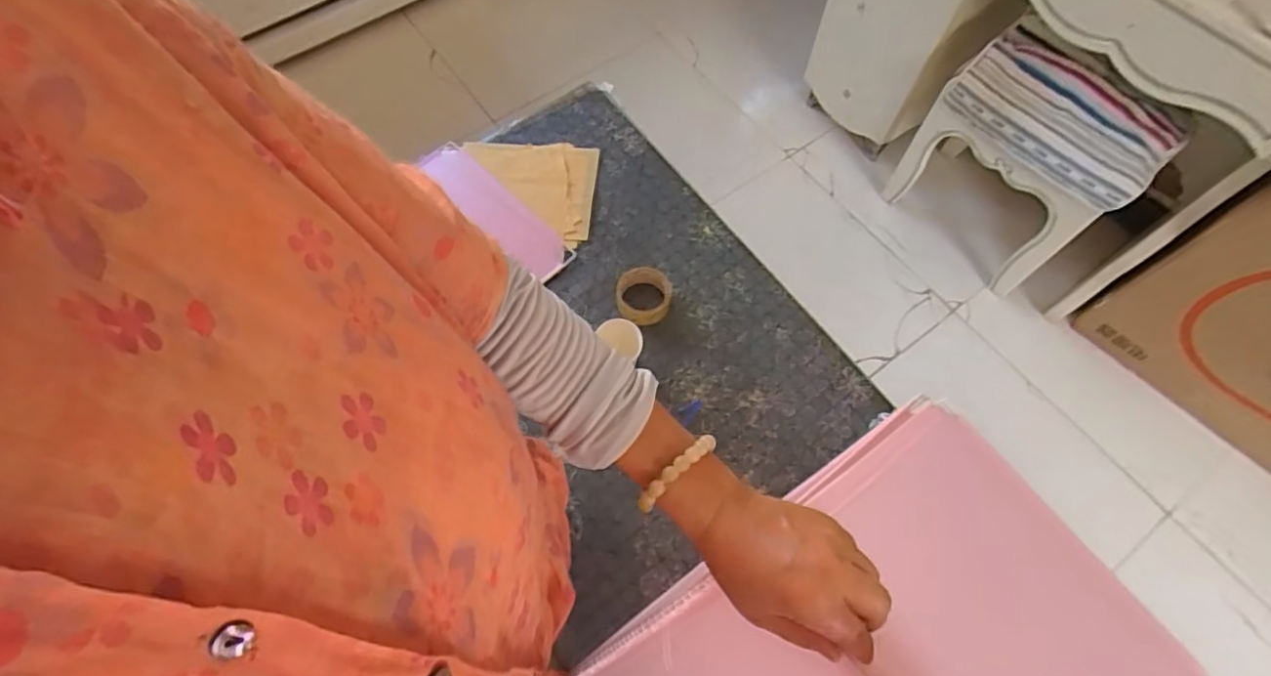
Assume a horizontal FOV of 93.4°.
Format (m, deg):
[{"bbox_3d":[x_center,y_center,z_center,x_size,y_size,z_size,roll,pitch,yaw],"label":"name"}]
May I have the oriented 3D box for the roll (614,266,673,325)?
[{"bbox_3d":[0.012,-0.064,0.988,0.089,0.047,0.094,0,66,0],"label":"roll"}]

